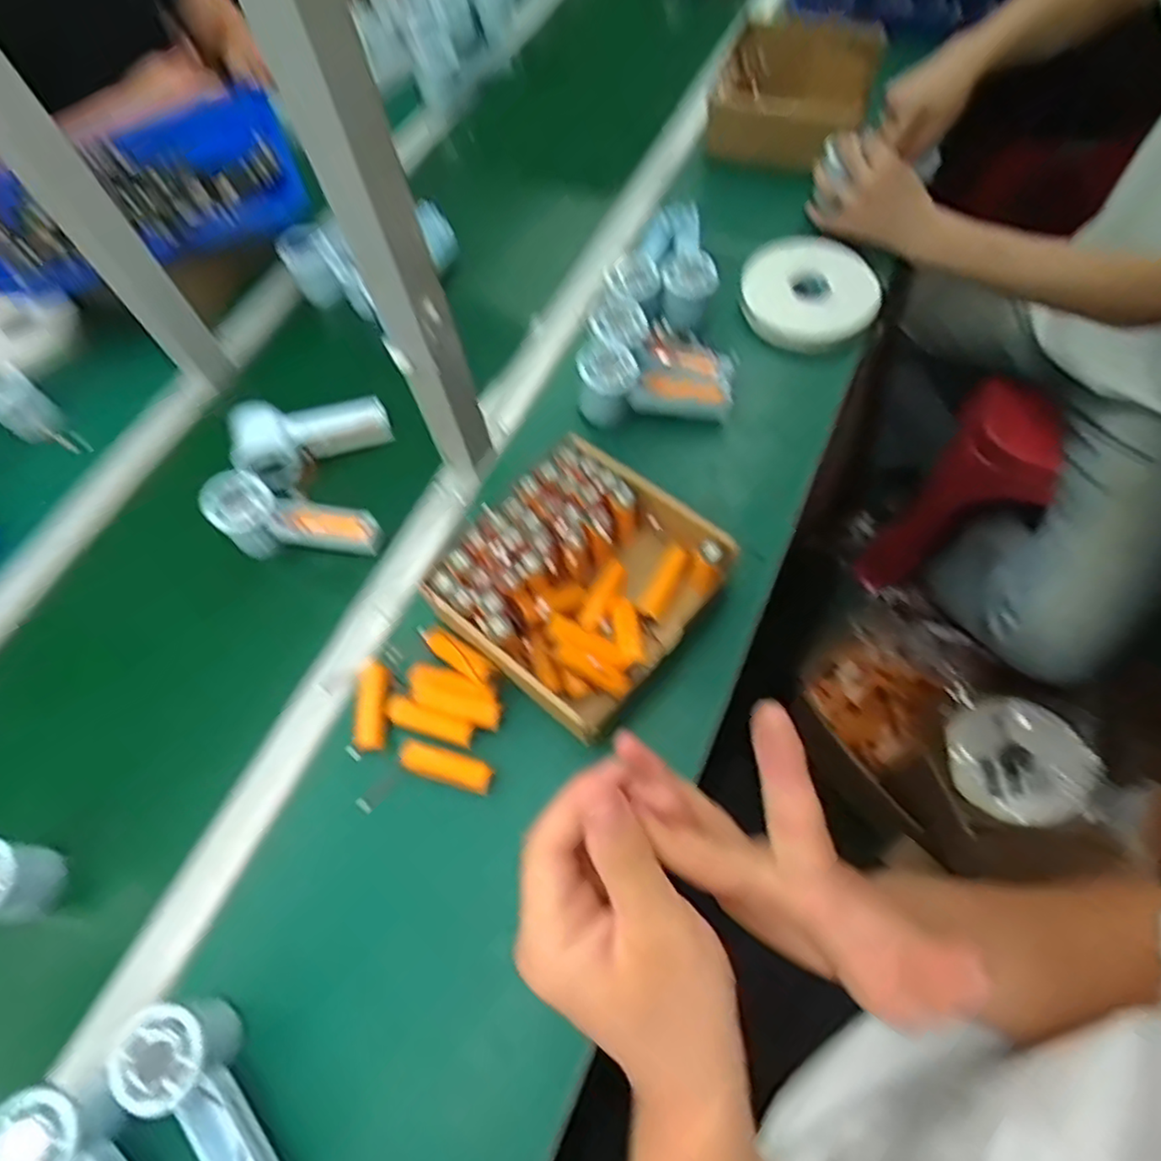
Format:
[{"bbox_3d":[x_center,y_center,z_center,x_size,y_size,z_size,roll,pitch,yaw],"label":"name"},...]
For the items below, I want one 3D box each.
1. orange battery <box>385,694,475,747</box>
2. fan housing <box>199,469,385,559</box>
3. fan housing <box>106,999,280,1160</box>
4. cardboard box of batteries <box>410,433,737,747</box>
[{"bbox_3d":[-0.125,0.115,0.555,0.076,0.021,0.020,17,66,12],"label":"orange battery"},{"bbox_3d":[-0.273,-0.052,0.640,0.158,0.065,0.060,14,66,10],"label":"fan housing"},{"bbox_3d":[-0.235,0.343,0.435,0.156,0.052,0.052,36,71,19],"label":"fan housing"},{"bbox_3d":[-0.001,0.008,0.573,0.192,0.079,0.206,36,71,19],"label":"cardboard box of batteries"}]

